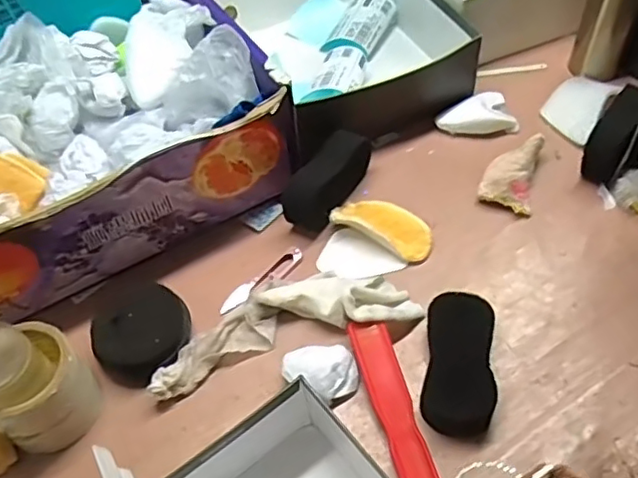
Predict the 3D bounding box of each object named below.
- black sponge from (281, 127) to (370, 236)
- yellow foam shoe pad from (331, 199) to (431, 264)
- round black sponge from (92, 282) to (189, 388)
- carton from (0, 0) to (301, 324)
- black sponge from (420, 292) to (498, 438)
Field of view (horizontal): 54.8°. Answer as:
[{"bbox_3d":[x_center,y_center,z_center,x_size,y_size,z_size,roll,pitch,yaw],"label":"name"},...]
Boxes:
[{"bbox_3d":[0.012,-0.064,0.681,0.049,0.061,0.127,31,75,26],"label":"black sponge"},{"bbox_3d":[0.070,-0.014,0.662,0.109,0.025,0.046,24,57,5],"label":"yellow foam shoe pad"},{"bbox_3d":[-0.174,0.090,0.600,0.088,0.042,0.092,-2,52,3],"label":"round black sponge"},{"bbox_3d":[-0.254,-0.109,0.682,0.386,0.148,0.273,-27,55,-15],"label":"carton"},{"bbox_3d":[0.129,0.111,0.562,0.061,0.030,0.127,7,53,10],"label":"black sponge"}]

